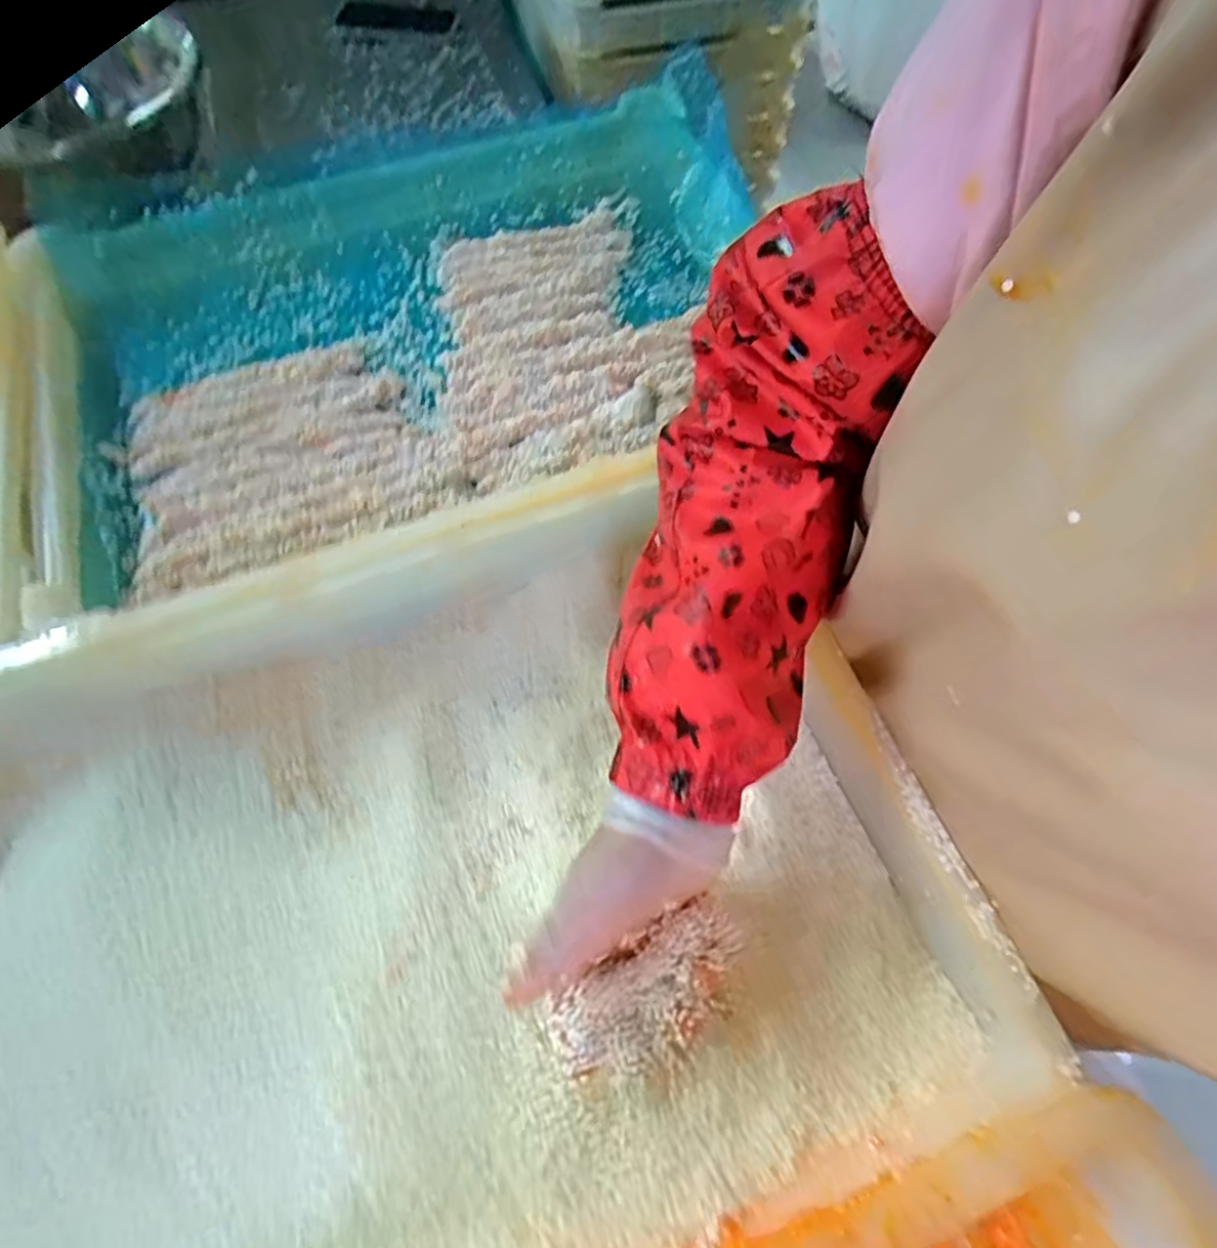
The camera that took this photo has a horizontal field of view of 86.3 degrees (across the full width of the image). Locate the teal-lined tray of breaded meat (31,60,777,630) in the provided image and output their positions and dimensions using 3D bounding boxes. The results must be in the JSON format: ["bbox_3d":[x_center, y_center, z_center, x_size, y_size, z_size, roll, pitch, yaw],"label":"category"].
[{"bbox_3d":[-0.150,-0.257,0.526,0.563,0.065,0.350,-20,67,-9],"label":"teal-lined tray of breaded meat"}]

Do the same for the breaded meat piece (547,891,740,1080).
[{"bbox_3d":[0.020,0.185,0.323,0.104,0.021,0.050,-38,70,2],"label":"breaded meat piece"}]

